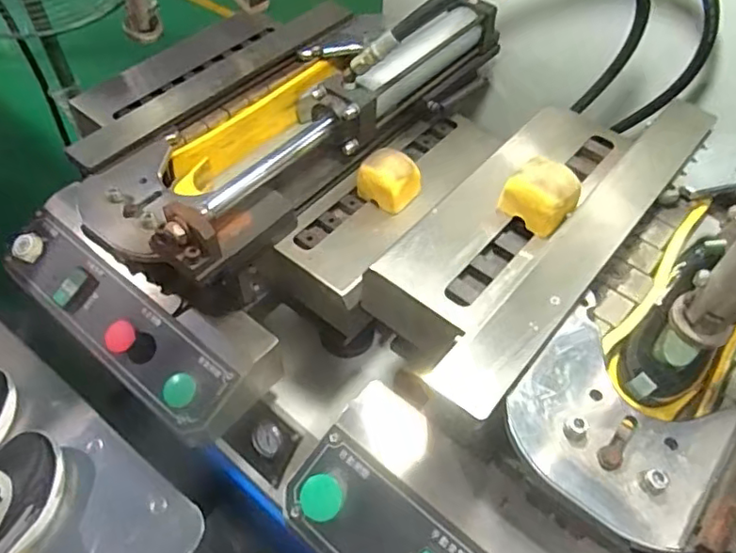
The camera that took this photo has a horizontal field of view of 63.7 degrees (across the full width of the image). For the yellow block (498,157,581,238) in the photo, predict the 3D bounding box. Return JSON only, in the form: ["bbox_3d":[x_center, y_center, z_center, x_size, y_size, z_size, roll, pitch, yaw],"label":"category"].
[{"bbox_3d":[0.179,-0.086,0.612,0.060,0.049,0.067,-35,62,-24],"label":"yellow block"}]

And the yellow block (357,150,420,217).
[{"bbox_3d":[0.025,-0.121,0.731,0.074,0.051,0.060,21,56,13],"label":"yellow block"}]

